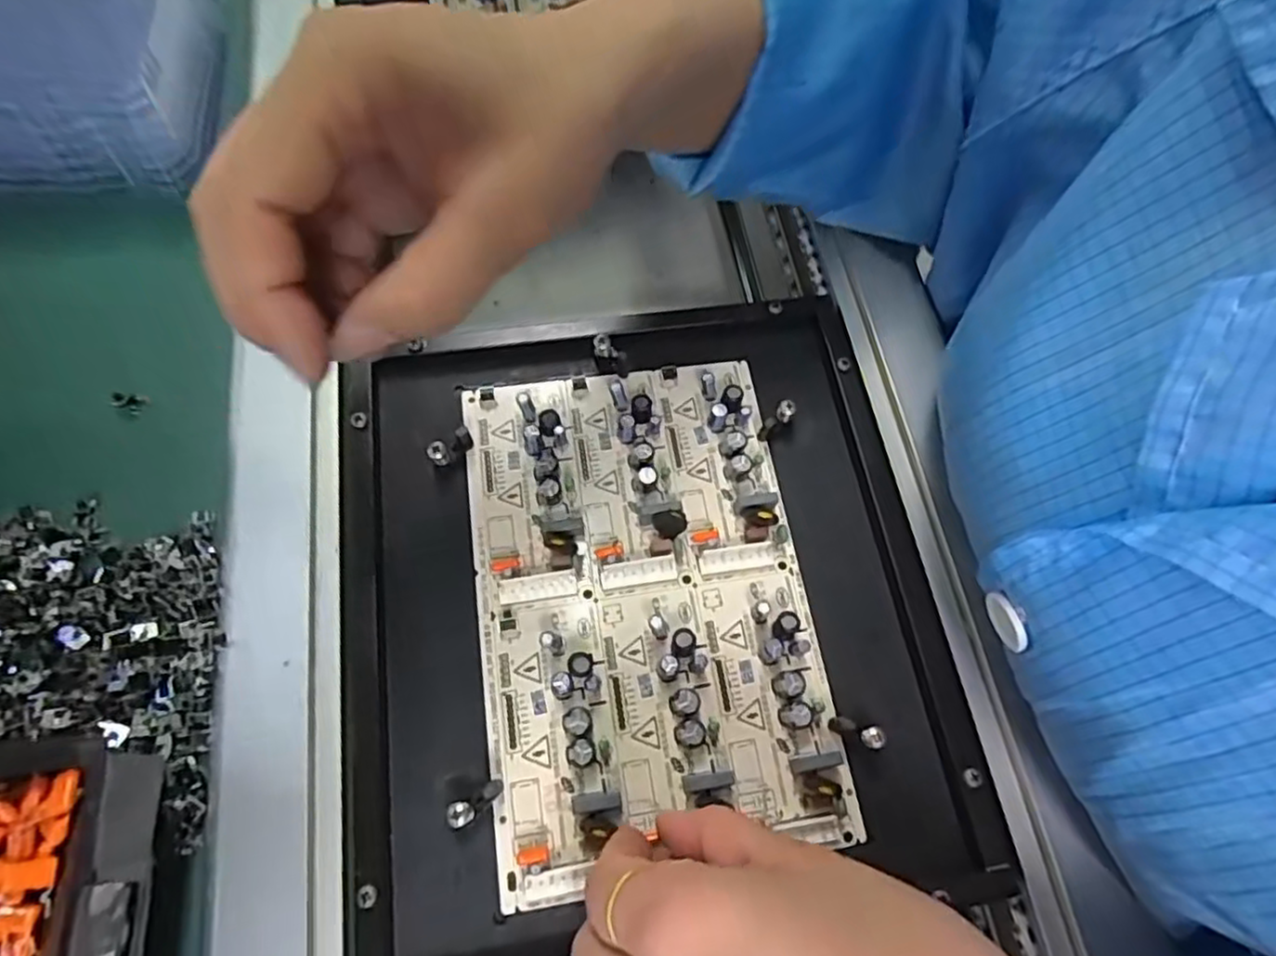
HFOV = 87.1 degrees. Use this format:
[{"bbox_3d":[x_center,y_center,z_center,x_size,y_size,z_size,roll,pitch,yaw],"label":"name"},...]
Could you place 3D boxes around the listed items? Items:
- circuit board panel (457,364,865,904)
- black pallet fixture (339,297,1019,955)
[{"bbox_3d":[0.001,0.046,0.279,0.133,0.014,0.202,-8,70,-5],"label":"circuit board panel"},{"bbox_3d":[0.003,0.047,0.281,0.235,0.025,0.251,-8,70,-5],"label":"black pallet fixture"}]

